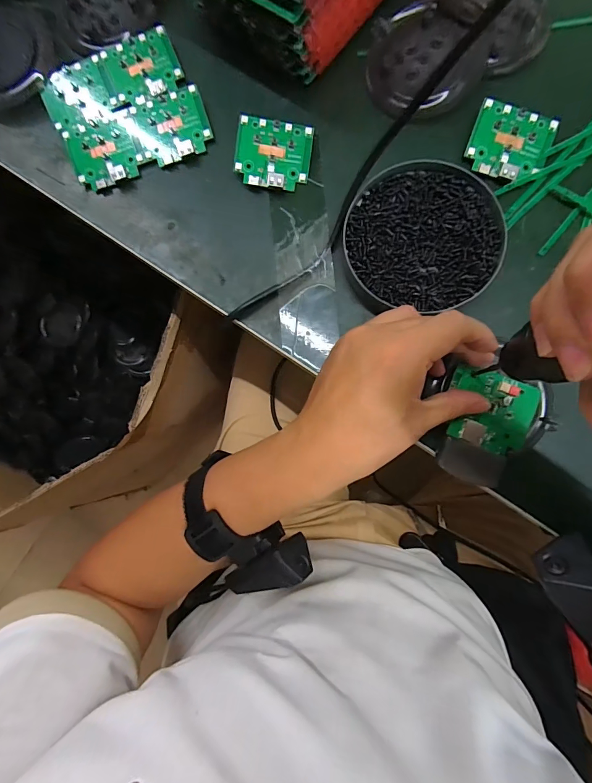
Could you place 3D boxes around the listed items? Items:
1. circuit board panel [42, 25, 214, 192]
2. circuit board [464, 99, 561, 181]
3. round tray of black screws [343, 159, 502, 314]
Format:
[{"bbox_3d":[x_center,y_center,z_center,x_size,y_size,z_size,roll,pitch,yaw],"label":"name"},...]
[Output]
[{"bbox_3d":[-0.142,-0.234,0.311,0.113,0.010,0.111,-24,84,1],"label":"circuit board panel"},{"bbox_3d":[0.163,-0.190,0.284,0.057,0.005,0.054,19,86,5],"label":"circuit board"},{"bbox_3d":[0.092,-0.115,0.278,0.109,0.019,0.111,0,85,4],"label":"round tray of black screws"}]

